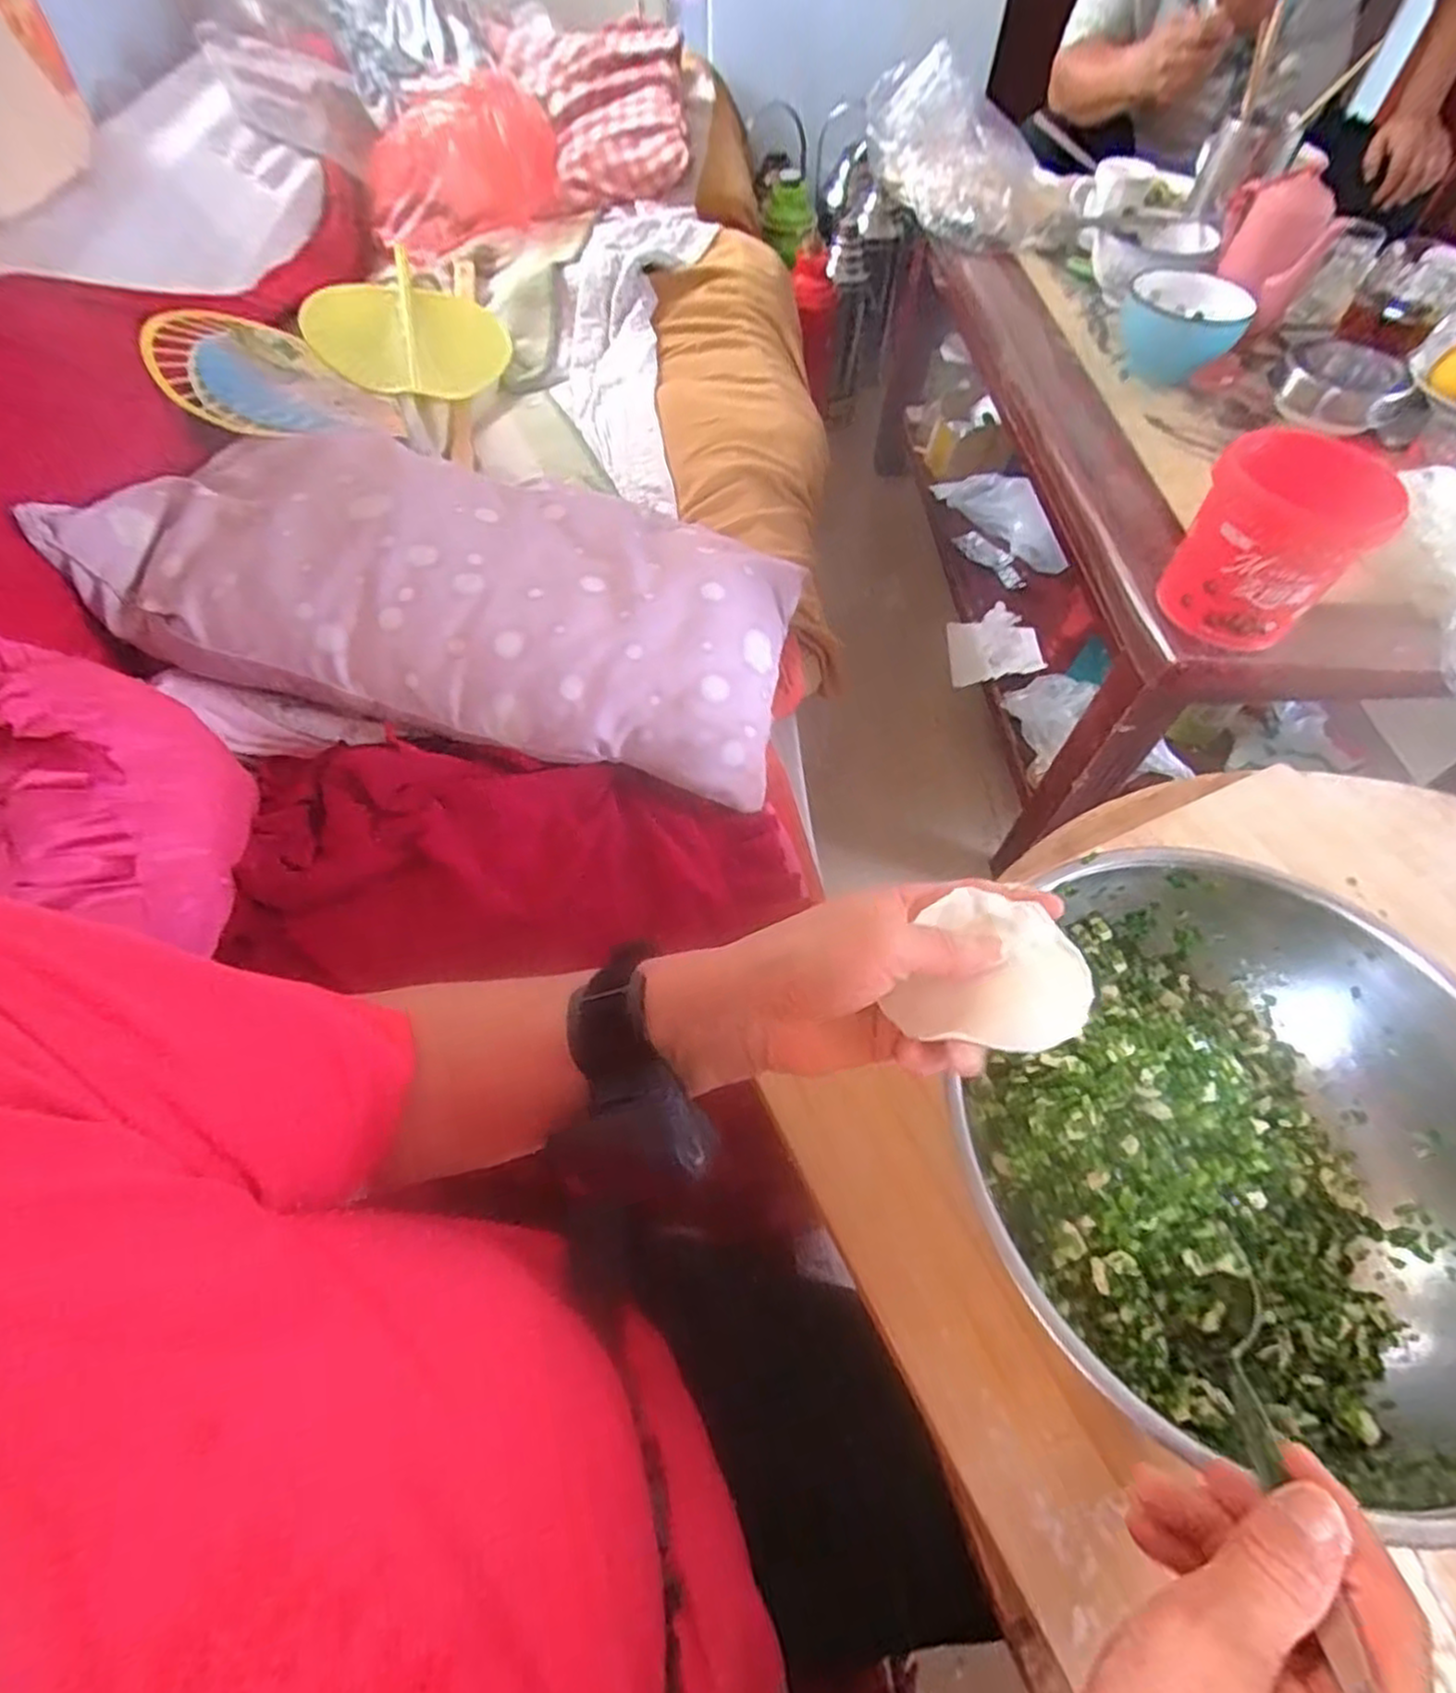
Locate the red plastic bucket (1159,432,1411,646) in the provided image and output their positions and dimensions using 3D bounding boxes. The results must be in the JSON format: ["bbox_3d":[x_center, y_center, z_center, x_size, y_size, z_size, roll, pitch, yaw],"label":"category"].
[{"bbox_3d":[0.446,-0.247,0.616,0.123,0.142,0.112,0,58,0],"label":"red plastic bucket"}]

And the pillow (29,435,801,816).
[{"bbox_3d":[-0.253,-0.251,0.698,0.625,0.103,0.318,9,58,5],"label":"pillow"}]

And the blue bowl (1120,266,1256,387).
[{"bbox_3d":[0.538,-0.620,0.884,0.133,0.079,0.107,20,60,12],"label":"blue bowl"}]

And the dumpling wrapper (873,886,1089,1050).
[{"bbox_3d":[0.112,0.051,0.306,0.072,0.022,0.078,20,60,12],"label":"dumpling wrapper"}]

